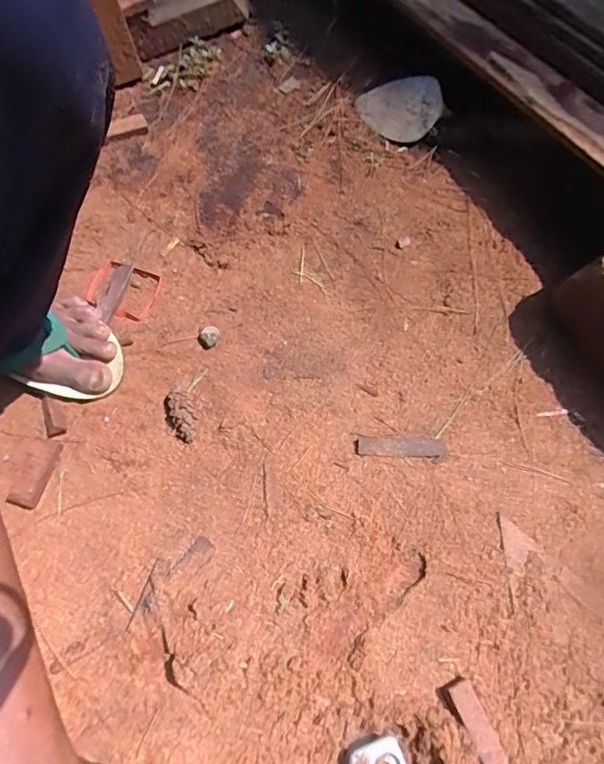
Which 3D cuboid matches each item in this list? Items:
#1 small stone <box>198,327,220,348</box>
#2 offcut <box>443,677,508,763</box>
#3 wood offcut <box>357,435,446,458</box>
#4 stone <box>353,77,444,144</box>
[{"bbox_3d":[-0.103,-0.051,0.560,0.021,0.012,0.021,0,68,0],"label":"small stone"},{"bbox_3d":[0.143,0.282,0.415,0.024,0.014,0.067,-24,70,-9],"label":"offcut"},{"bbox_3d":[0.099,0.065,0.505,0.085,0.004,0.020,2,68,1],"label":"wood offcut"},{"bbox_3d":[0.128,-0.369,0.675,0.062,0.062,0.117,-41,73,-15],"label":"stone"}]

